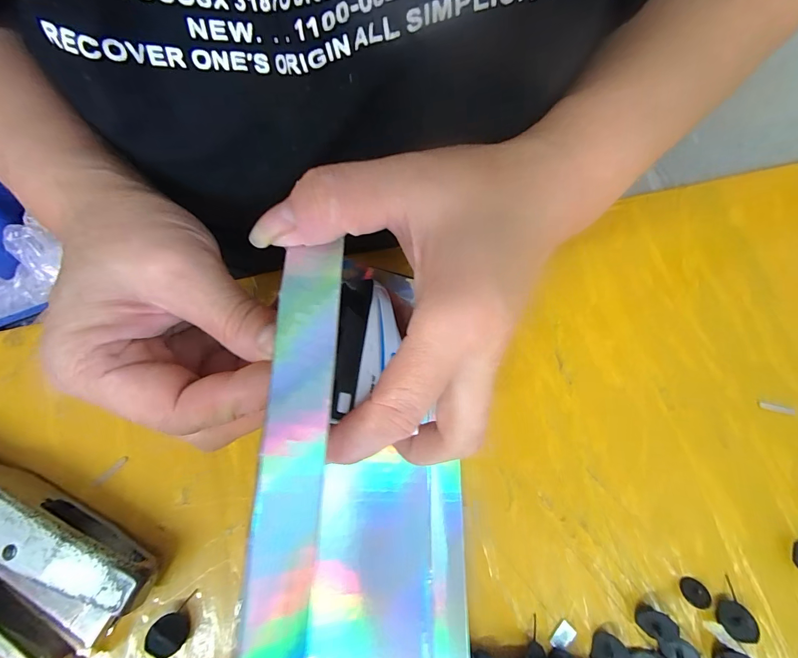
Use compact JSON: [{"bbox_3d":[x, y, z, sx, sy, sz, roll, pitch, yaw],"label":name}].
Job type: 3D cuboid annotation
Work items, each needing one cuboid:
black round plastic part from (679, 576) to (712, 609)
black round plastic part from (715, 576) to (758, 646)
[{"bbox_3d":[0.154,0.137,0.190,0.013,0.006,0.012,0,73,-2],"label":"black round plastic part"},{"bbox_3d":[0.170,0.144,0.187,0.016,0.010,0.023,-6,74,-4],"label":"black round plastic part"}]

